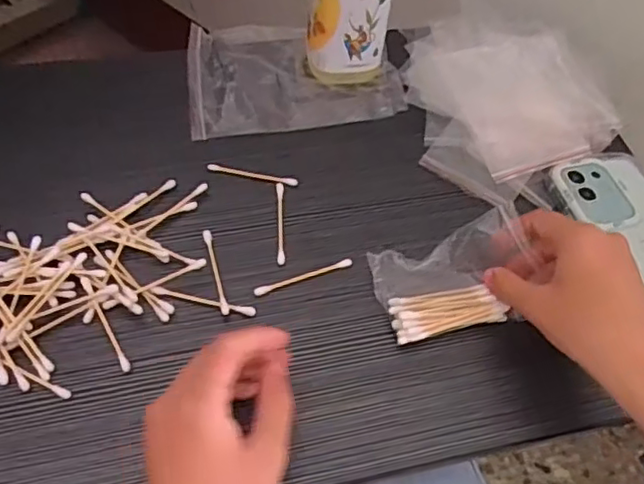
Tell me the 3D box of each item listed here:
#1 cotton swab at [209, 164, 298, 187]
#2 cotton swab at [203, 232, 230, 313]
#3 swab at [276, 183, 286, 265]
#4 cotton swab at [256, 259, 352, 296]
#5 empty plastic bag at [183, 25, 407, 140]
[{"bbox_3d":[-0.053,-0.051,0.458,0.069,0.006,0.008,11,55,3],"label":"cotton swab"},{"bbox_3d":[-0.071,0.018,0.404,0.005,0.004,0.067,-12,57,-12],"label":"cotton swab"},{"bbox_3d":[-0.030,-0.014,0.435,0.006,0.004,0.068,0,55,-4],"label":"swab"},{"bbox_3d":[-0.012,0.023,0.408,0.069,0.005,0.007,-18,58,-16],"label":"cotton swab"},{"bbox_3d":[-0.025,-0.146,0.518,0.171,0.013,0.126,-6,56,-9],"label":"empty plastic bag"}]

